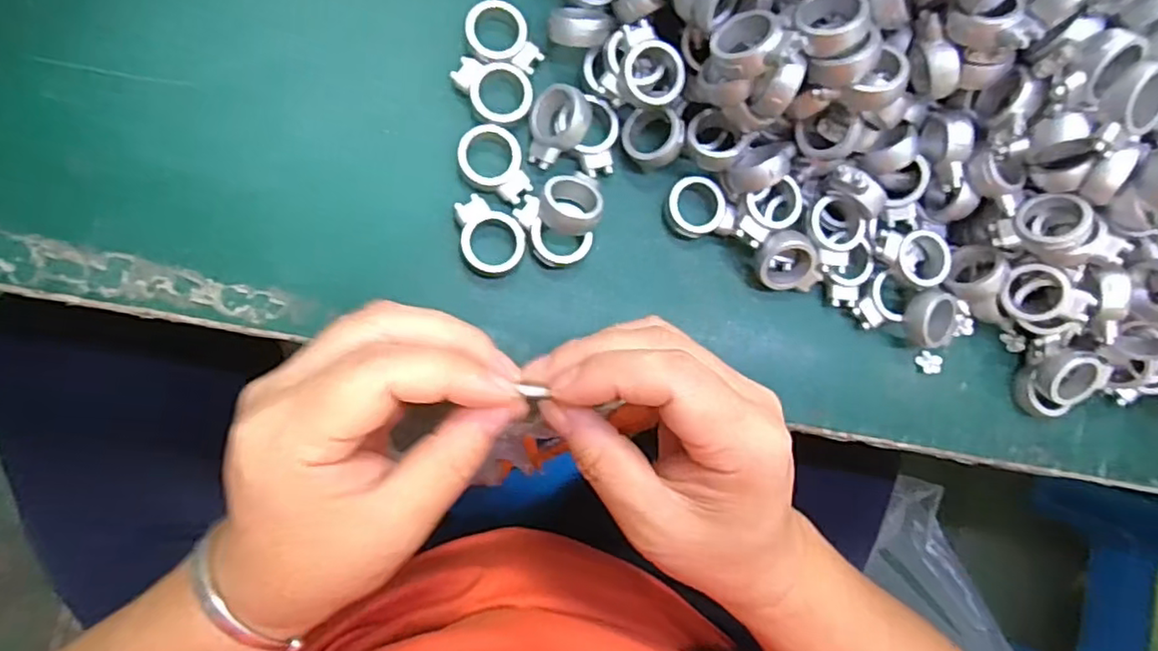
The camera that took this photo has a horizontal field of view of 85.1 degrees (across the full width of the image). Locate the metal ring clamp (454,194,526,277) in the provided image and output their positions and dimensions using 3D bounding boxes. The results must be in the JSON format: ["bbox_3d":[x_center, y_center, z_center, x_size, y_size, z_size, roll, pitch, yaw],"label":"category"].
[{"bbox_3d":[-0.038,-0.038,0.264,0.026,0.009,0.034,-32,93,-10],"label":"metal ring clamp"}]

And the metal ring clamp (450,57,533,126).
[{"bbox_3d":[-0.037,-0.098,0.267,0.034,0.008,0.026,7,86,-9],"label":"metal ring clamp"}]

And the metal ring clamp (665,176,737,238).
[{"bbox_3d":[0.053,-0.051,0.281,0.027,0.010,0.029,1,87,-10],"label":"metal ring clamp"}]

